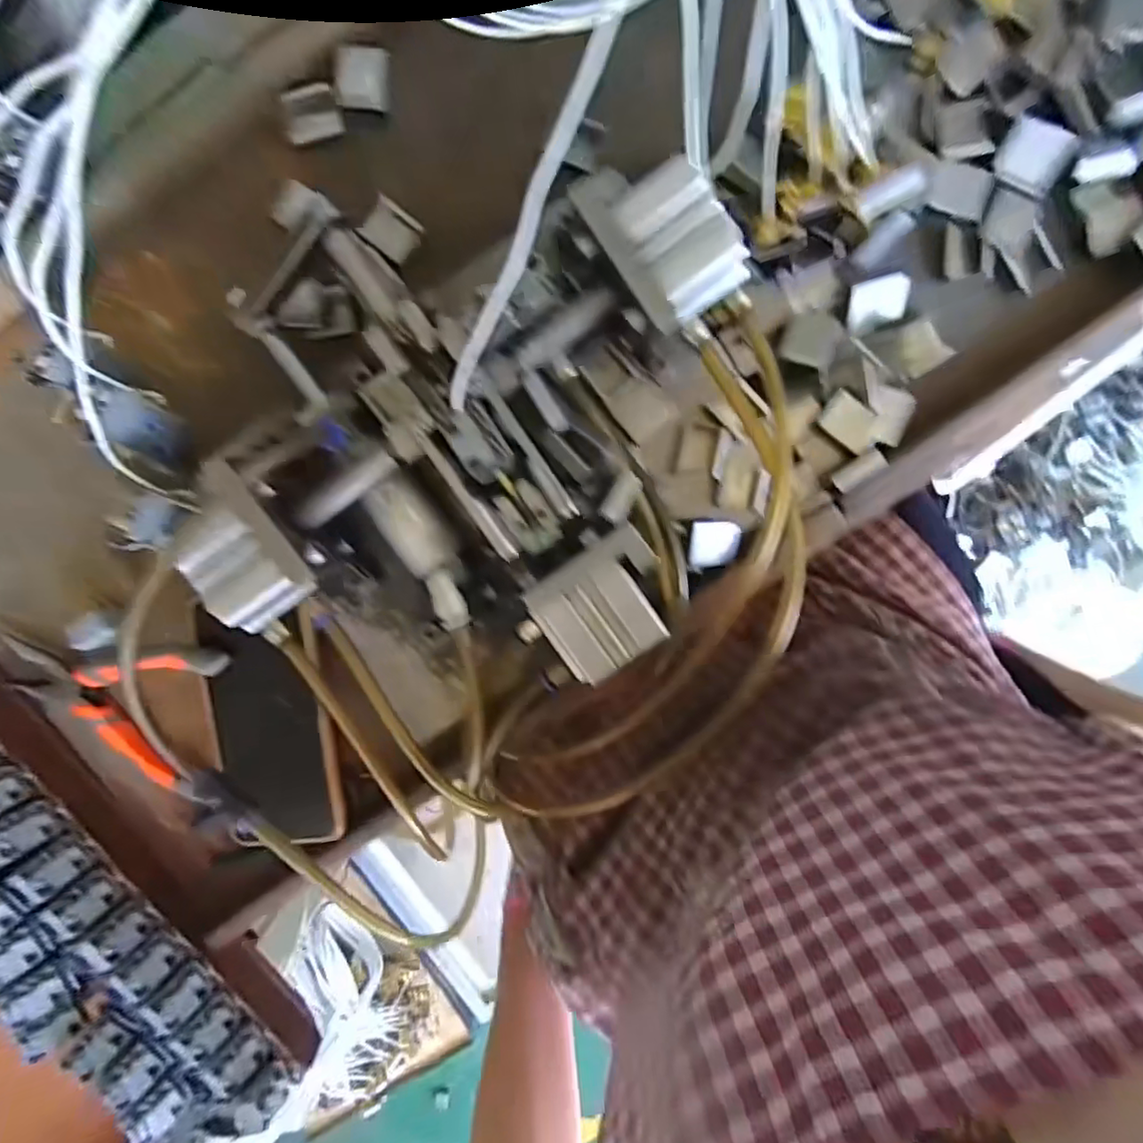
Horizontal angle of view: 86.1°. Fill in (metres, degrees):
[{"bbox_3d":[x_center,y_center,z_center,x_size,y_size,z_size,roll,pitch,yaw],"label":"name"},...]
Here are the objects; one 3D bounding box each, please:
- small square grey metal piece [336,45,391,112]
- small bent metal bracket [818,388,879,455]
[{"bbox_3d":[-0.117,-0.279,0.347,0.028,0.006,0.032,3,97,0],"label":"small square grey metal piece"},{"bbox_3d":[0.165,-0.088,0.362,0.034,0.006,0.024,37,96,-4],"label":"small bent metal bracket"}]

